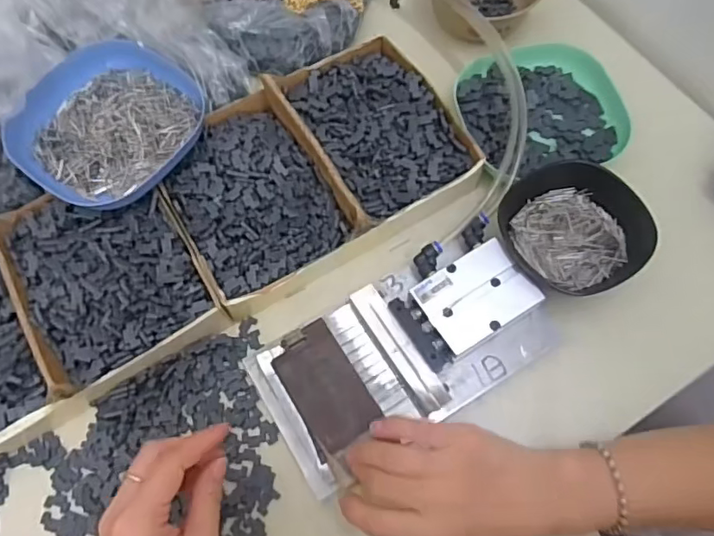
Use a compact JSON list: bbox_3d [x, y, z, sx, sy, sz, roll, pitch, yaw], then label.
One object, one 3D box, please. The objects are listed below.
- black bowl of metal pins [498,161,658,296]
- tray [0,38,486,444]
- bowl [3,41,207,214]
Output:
[{"bbox_3d":[0.171,-0.029,0.445,0.103,0.038,0.112,-40,71,-14],"label":"black bowl of metal pins"},{"bbox_3d":[-0.138,-0.030,0.451,0.481,0.055,0.174,-30,69,-10],"label":"tray"},{"bbox_3d":[-0.208,-0.121,0.463,0.140,0.027,0.142,-1,67,2],"label":"bowl"}]

